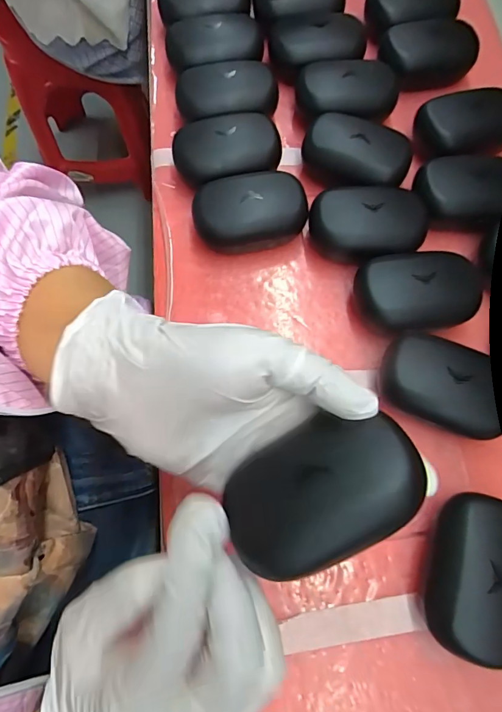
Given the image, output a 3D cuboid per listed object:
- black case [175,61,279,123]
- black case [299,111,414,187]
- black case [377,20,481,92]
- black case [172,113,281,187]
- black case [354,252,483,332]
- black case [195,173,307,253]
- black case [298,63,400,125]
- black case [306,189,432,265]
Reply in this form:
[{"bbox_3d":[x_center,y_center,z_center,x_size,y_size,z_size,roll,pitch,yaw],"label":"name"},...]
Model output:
[{"bbox_3d":[-0.018,-0.221,0.347,0.086,0.030,0.053,-4,72,-3],"label":"black case"},{"bbox_3d":[0.086,-0.164,0.329,0.084,0.036,0.052,19,72,5],"label":"black case"},{"bbox_3d":[0.161,-0.274,0.367,0.078,0.033,0.044,-10,72,-4],"label":"black case"},{"bbox_3d":[-0.019,-0.164,0.332,0.083,0.037,0.055,-14,73,-6],"label":"black case"},{"bbox_3d":[0.119,-0.045,0.291,0.082,0.035,0.059,-7,72,-4],"label":"black case"},{"bbox_3d":[0.000,-0.111,0.312,0.085,0.038,0.056,-3,72,-2],"label":"black case"},{"bbox_3d":[0.084,-0.222,0.350,0.084,0.035,0.044,-2,72,-2],"label":"black case"},{"bbox_3d":[0.088,-0.099,0.309,0.083,0.034,0.059,-3,72,-2],"label":"black case"}]

